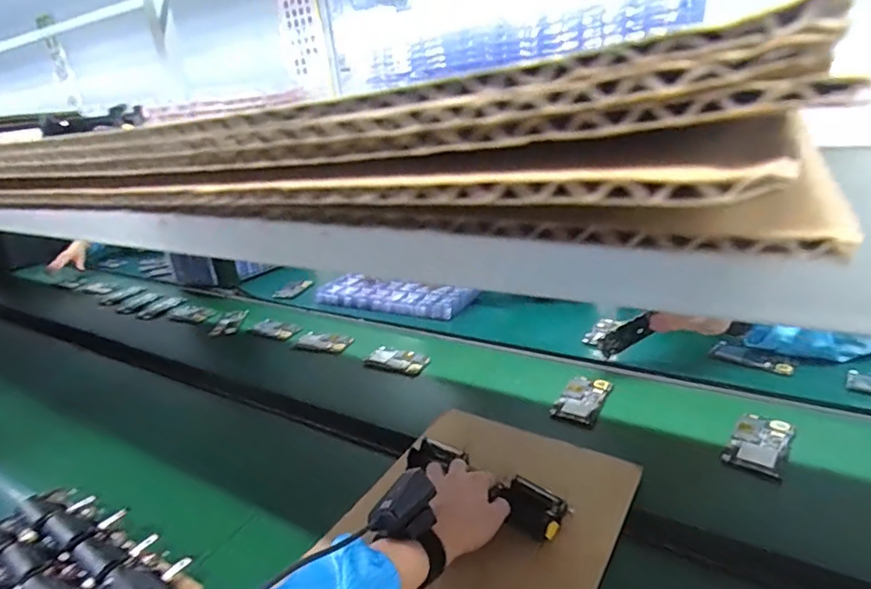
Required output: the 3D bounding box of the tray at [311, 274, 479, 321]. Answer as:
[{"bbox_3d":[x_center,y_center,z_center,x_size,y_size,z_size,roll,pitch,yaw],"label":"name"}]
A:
[{"bbox_3d":[-0.098,-0.004,1.274,0.391,0.036,0.187,4,23,25],"label":"tray"}]

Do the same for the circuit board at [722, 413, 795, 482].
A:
[{"bbox_3d":[0.439,0.198,0.692,0.067,0.005,0.126,12,27,39],"label":"circuit board"}]

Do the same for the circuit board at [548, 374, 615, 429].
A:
[{"bbox_3d":[0.238,0.165,0.824,0.067,0.010,0.125,7,25,32],"label":"circuit board"}]

